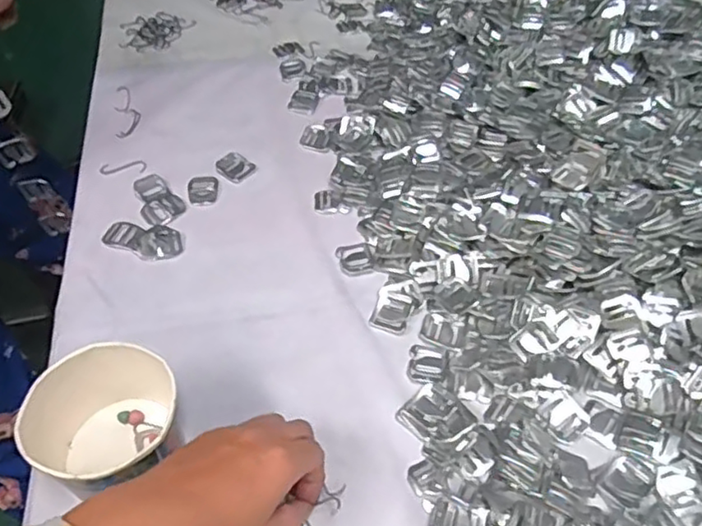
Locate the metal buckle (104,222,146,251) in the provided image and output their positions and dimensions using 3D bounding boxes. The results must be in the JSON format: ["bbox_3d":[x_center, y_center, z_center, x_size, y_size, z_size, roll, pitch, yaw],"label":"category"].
[{"bbox_3d":[-0.205,-0.026,0.575,0.036,0.006,0.025,10,51,8],"label":"metal buckle"}]

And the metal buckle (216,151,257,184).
[{"bbox_3d":[-0.117,-0.098,0.639,0.037,0.004,0.033,31,56,22],"label":"metal buckle"}]

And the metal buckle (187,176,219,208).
[{"bbox_3d":[-0.144,-0.070,0.619,0.028,0.006,0.038,-1,51,-1],"label":"metal buckle"}]

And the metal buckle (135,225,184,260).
[{"bbox_3d":[-0.172,-0.018,0.568,0.040,0.008,0.034,-19,53,-15],"label":"metal buckle"}]

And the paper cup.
[{"bbox_3d":[-0.158,0.111,0.414,0.087,0.074,0.091,0,50,0],"label":"paper cup"}]

